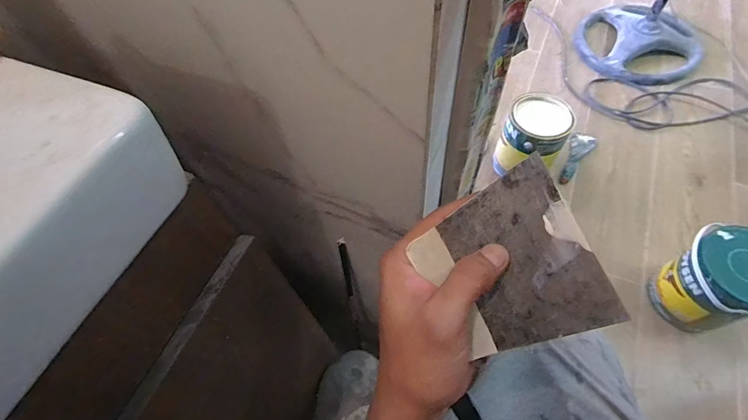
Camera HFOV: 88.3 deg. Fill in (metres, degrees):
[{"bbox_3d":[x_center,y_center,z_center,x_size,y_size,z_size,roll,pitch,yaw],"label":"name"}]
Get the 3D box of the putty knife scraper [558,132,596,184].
[{"bbox_3d":[0.601,-0.161,1.162,0.071,0.035,0.226,33,67,21],"label":"putty knife scraper"}]

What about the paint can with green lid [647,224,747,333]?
[{"bbox_3d":[0.725,0.154,0.829,0.154,0.211,0.167,-2,59,3],"label":"paint can with green lid"}]

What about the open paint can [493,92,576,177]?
[{"bbox_3d":[0.438,-0.192,1.074,0.162,0.206,0.148,-2,59,3],"label":"open paint can"}]

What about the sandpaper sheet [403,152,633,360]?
[{"bbox_3d":[0.086,0.036,0.237,0.094,0.004,0.103,-31,83,6],"label":"sandpaper sheet"}]

